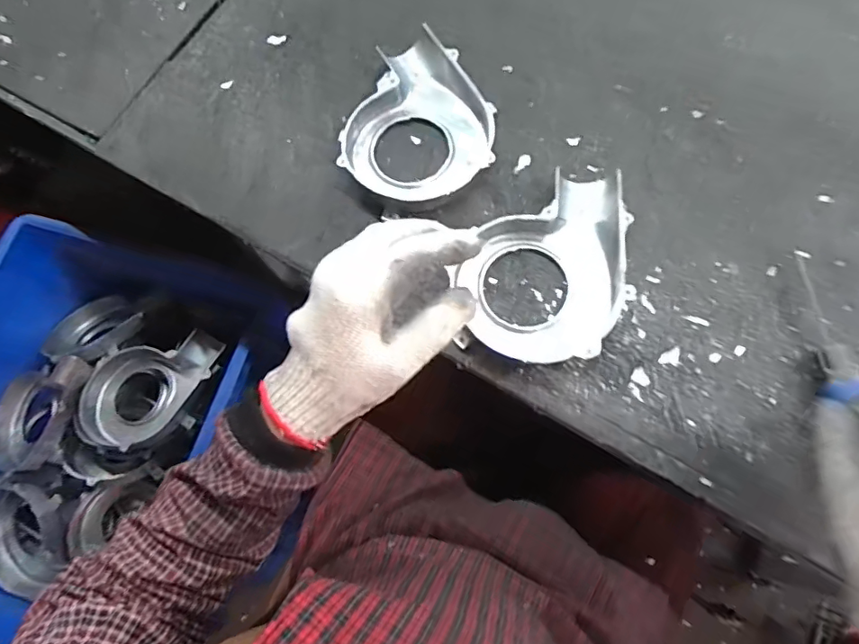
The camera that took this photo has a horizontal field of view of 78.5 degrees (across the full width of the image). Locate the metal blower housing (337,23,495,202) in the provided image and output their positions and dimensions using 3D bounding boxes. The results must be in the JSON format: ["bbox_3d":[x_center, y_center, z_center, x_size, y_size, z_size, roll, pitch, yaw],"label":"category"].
[{"bbox_3d":[-0.022,-0.210,0.543,0.152,0.032,0.180,-22,72,-5],"label":"metal blower housing"}]

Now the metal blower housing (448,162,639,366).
[{"bbox_3d":[0.117,-0.048,0.489,0.140,0.035,0.199,37,77,13],"label":"metal blower housing"}]

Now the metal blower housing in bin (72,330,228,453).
[{"bbox_3d":[-0.391,0.088,0.736,0.155,0.052,0.189,26,76,11],"label":"metal blower housing in bin"}]

